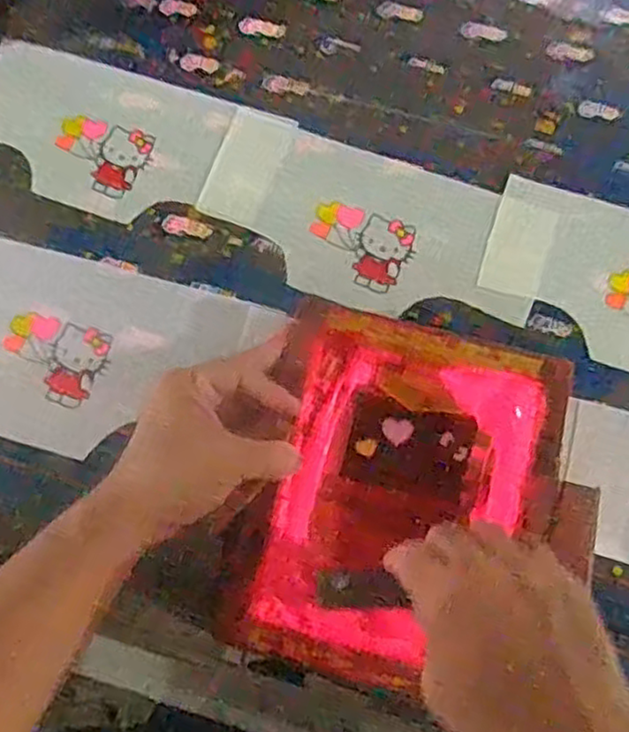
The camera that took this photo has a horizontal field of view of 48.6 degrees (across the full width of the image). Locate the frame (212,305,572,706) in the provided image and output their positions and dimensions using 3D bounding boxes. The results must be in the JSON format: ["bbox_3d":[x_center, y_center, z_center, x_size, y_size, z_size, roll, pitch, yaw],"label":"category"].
[{"bbox_3d":[0.057,0.091,0.491,0.197,0.052,0.242,14,74,5],"label":"frame"}]

